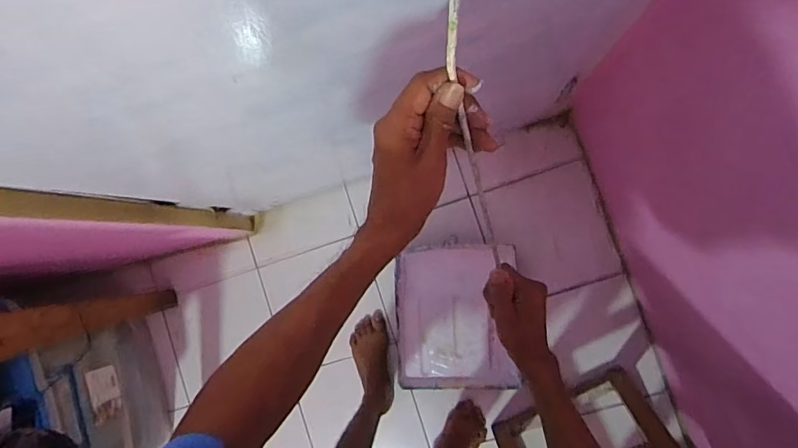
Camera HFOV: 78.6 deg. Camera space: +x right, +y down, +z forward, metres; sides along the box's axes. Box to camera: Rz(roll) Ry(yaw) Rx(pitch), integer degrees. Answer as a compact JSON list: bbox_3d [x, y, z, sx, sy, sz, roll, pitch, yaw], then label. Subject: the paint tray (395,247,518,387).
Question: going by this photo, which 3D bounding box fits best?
[{"bbox_3d":[0.134,0.223,1.173,0.279,0.067,0.334,-2,88,7],"label":"paint tray"}]

